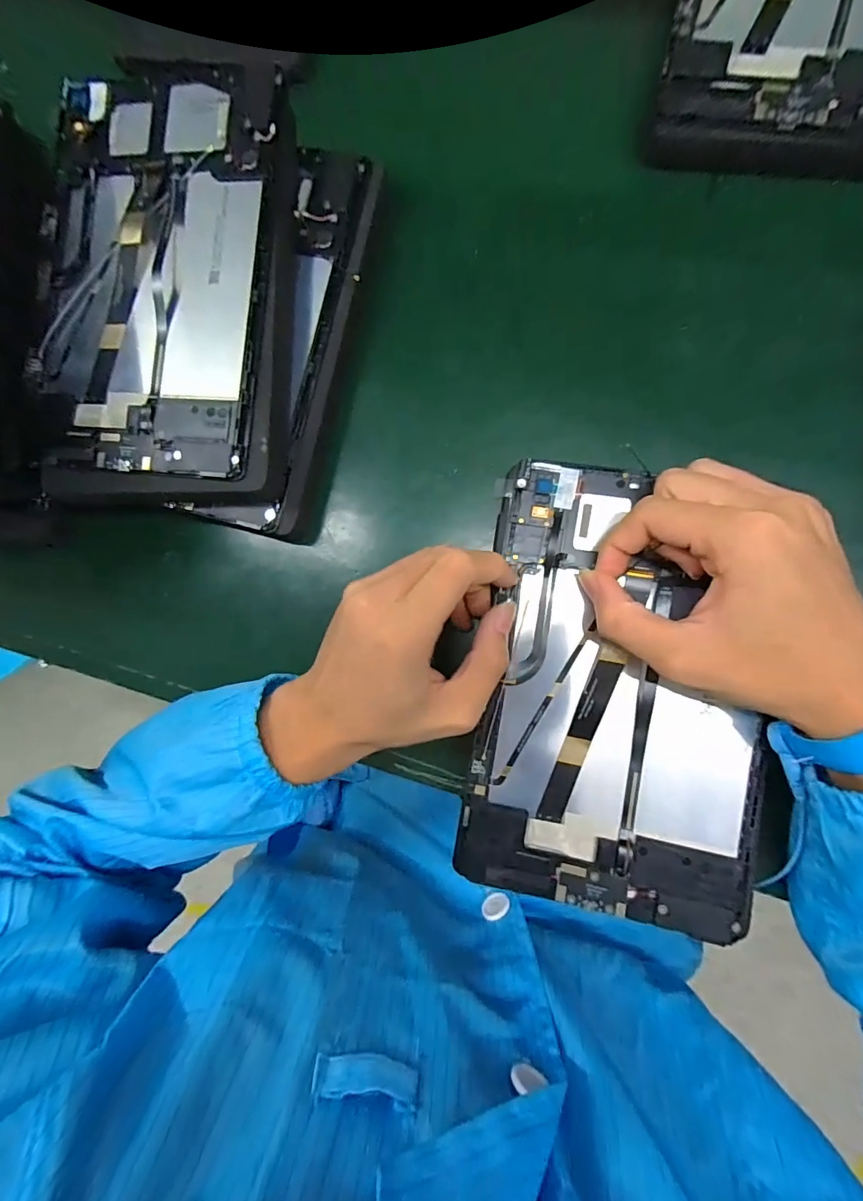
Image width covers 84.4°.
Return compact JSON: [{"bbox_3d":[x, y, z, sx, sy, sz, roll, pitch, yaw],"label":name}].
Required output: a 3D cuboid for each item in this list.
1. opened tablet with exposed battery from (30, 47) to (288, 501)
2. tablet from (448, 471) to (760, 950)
[{"bbox_3d":[-0.163,-0.190,0.286,0.156,0.013,0.252,6,90,9],"label":"opened tablet with exposed battery"},{"bbox_3d":[0.102,0.047,0.262,0.146,0.013,0.236,7,87,6],"label":"tablet"}]

